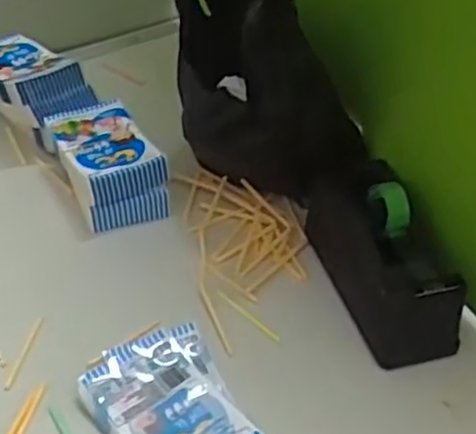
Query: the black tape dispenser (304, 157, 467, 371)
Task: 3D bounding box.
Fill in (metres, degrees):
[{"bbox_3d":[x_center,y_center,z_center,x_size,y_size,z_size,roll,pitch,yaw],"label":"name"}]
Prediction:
[{"bbox_3d":[0.104,0.027,0.537,0.061,0.078,0.145,-11,43,-18],"label":"black tape dispenser"}]

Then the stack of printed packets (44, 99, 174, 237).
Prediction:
[{"bbox_3d":[-0.112,-0.044,0.627,0.074,0.050,0.120,-14,44,-21],"label":"stack of printed packets"}]

